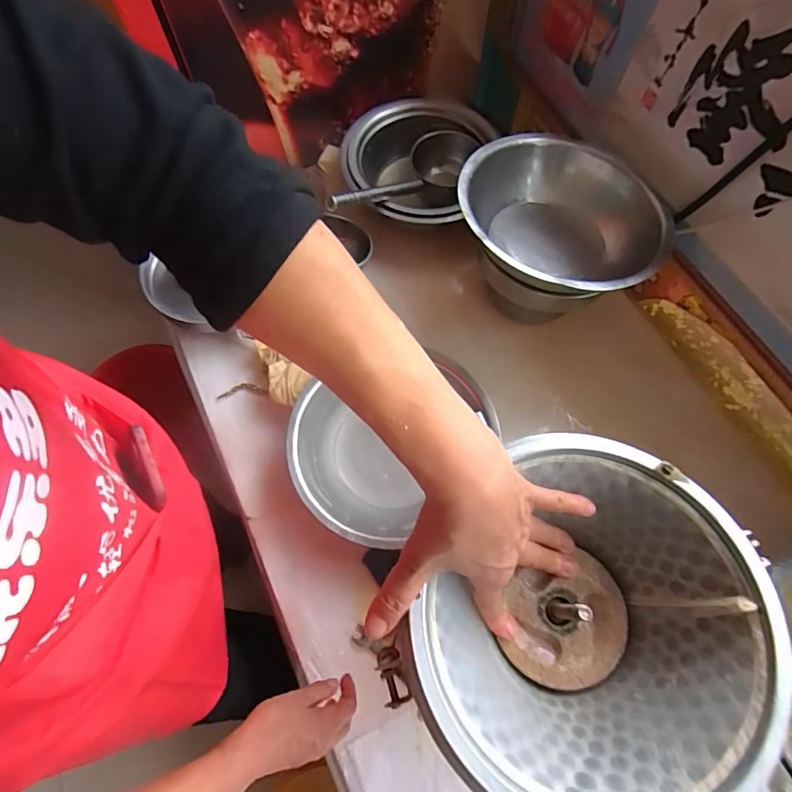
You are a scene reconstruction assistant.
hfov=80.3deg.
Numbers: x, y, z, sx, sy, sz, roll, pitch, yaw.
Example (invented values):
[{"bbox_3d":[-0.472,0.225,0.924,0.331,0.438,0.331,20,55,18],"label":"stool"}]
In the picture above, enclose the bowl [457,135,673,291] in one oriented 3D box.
[{"bbox_3d":[0.247,-0.265,0.733,0.300,0.119,0.291,0,67,0],"label":"bowl"}]

